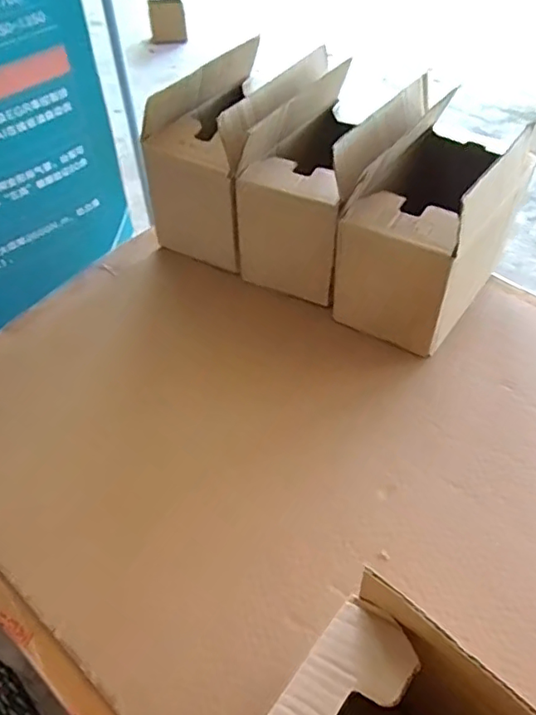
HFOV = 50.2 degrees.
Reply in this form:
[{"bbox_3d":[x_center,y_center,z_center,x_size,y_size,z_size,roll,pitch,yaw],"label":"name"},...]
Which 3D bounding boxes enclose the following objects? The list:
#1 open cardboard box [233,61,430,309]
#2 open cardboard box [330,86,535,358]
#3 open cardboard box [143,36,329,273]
[{"bbox_3d":[0.081,-0.215,0.734,0.147,0.221,0.203,29,57,22],"label":"open cardboard box"},{"bbox_3d":[0.193,-0.159,0.686,0.157,0.219,0.212,31,58,24],"label":"open cardboard box"},{"bbox_3d":[-0.034,-0.269,0.765,0.151,0.208,0.222,30,57,23],"label":"open cardboard box"}]

